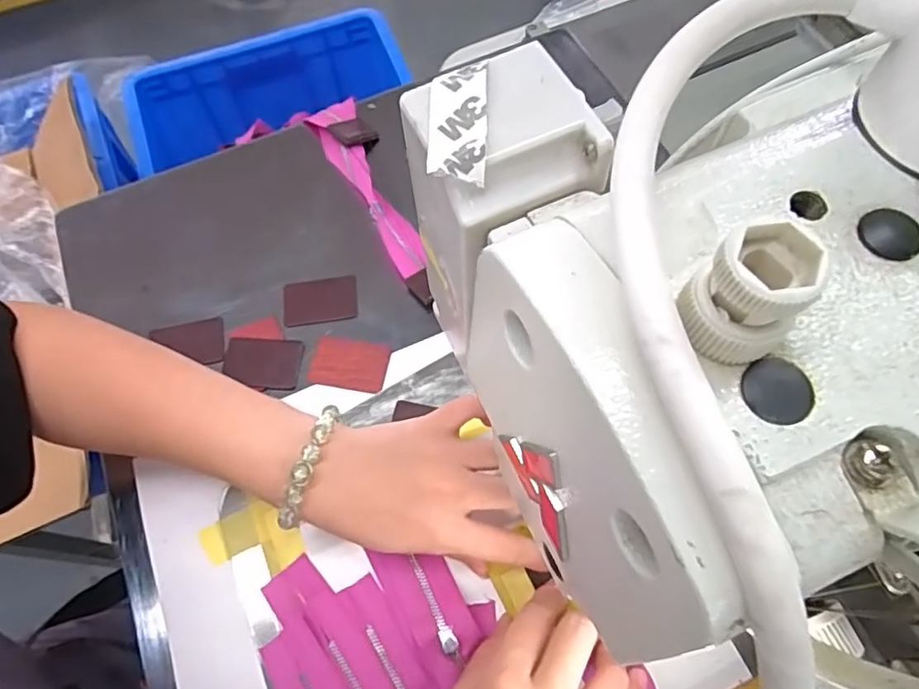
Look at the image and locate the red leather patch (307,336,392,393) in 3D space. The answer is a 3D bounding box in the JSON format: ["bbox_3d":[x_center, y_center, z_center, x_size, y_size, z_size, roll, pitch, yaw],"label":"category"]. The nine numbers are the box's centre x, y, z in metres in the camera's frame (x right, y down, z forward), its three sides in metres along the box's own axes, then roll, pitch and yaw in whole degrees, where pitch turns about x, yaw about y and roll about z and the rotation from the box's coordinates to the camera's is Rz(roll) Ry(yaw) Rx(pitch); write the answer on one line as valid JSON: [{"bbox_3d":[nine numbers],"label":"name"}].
[{"bbox_3d":[-0.075,0.013,0.398,0.053,0.004,0.035,9,66,6],"label":"red leather patch"}]

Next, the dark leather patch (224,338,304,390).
[{"bbox_3d":[-0.135,0.012,0.403,0.053,0.004,0.034,3,66,4],"label":"dark leather patch"}]

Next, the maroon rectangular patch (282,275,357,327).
[{"bbox_3d":[-0.100,-0.032,0.423,0.052,0.004,0.036,-8,65,-2],"label":"maroon rectangular patch"}]

